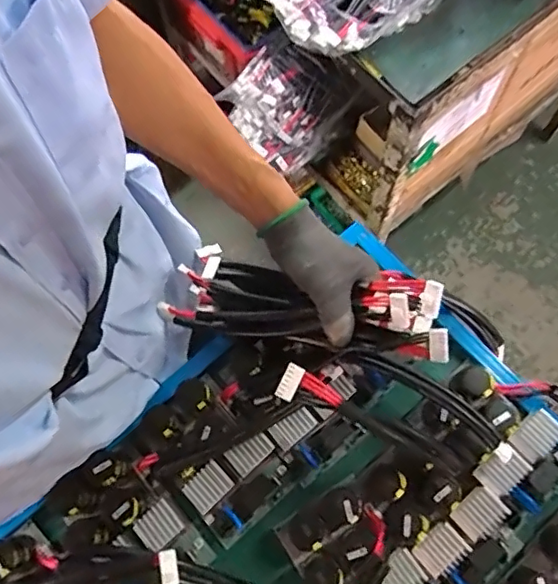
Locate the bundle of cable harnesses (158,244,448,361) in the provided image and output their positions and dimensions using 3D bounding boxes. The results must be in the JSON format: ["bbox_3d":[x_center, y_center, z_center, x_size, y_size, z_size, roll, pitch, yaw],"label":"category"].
[{"bbox_3d":[0.018,0.002,0.559,0.307,0.057,0.101,7,69,31],"label":"bundle of cable harnesses"}]

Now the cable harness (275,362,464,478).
[{"bbox_3d":[0.093,0.120,0.497,0.210,0.036,0.026,29,72,-19],"label":"cable harness"}]

